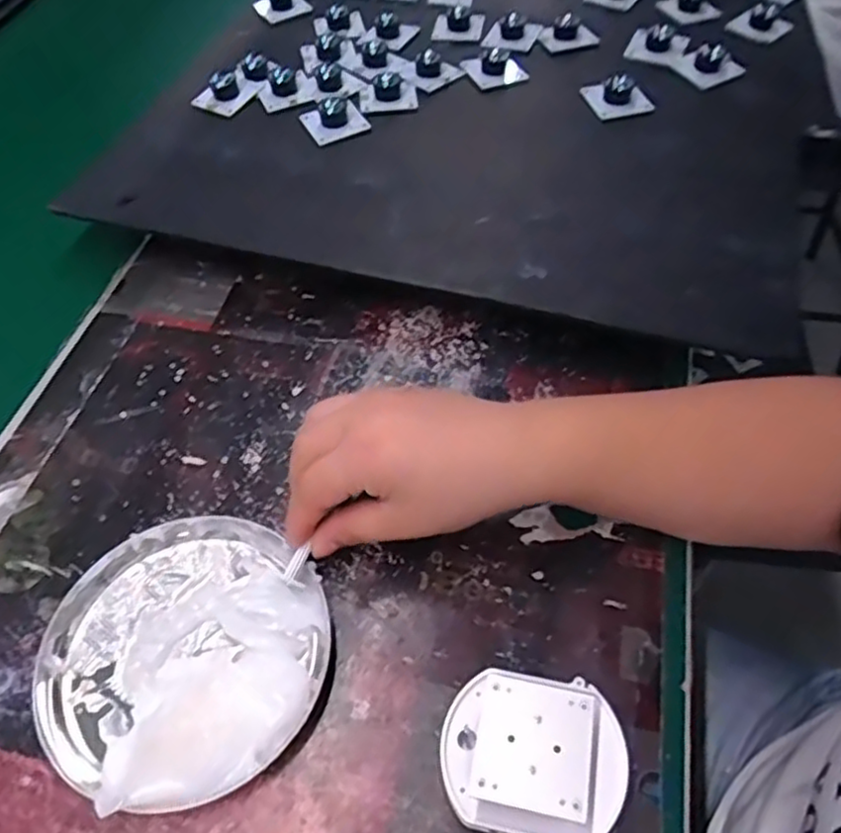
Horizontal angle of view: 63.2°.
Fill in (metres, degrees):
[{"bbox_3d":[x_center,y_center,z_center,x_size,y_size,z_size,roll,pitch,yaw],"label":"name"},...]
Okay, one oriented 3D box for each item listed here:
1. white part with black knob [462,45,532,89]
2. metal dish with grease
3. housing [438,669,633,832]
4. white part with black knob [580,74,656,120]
[{"bbox_3d":[0.060,-0.281,0.548,0.050,0.017,0.034,-6,53,-3],"label":"white part with black knob"},{"bbox_3d":[-0.109,0.103,0.309,0.128,0.026,0.124,-1,53,1],"label":"metal dish with grease"},{"bbox_3d":[0.044,0.134,0.270,0.070,0.042,0.060,16,55,13],"label":"housing"},{"bbox_3d":[0.150,-0.247,0.521,0.041,0.023,0.044,-6,53,-3],"label":"white part with black knob"}]

